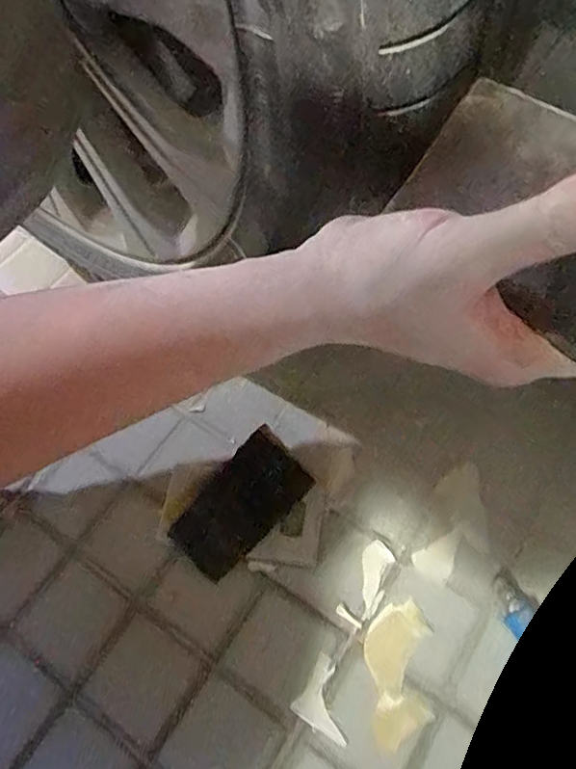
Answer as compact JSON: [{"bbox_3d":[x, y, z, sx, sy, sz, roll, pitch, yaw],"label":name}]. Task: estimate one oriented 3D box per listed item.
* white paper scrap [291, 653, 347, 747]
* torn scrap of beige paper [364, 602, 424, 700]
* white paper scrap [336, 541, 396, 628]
[{"bbox_3d":[0.031,0.229,0.391,0.042,0.004,0.043,29,67,18],"label":"white paper scrap"},{"bbox_3d":[0.079,0.195,0.406,0.037,0.004,0.065,29,67,18],"label":"torn scrap of beige paper"},{"bbox_3d":[0.064,0.158,0.429,0.026,0.004,0.065,25,65,16],"label":"white paper scrap"}]

